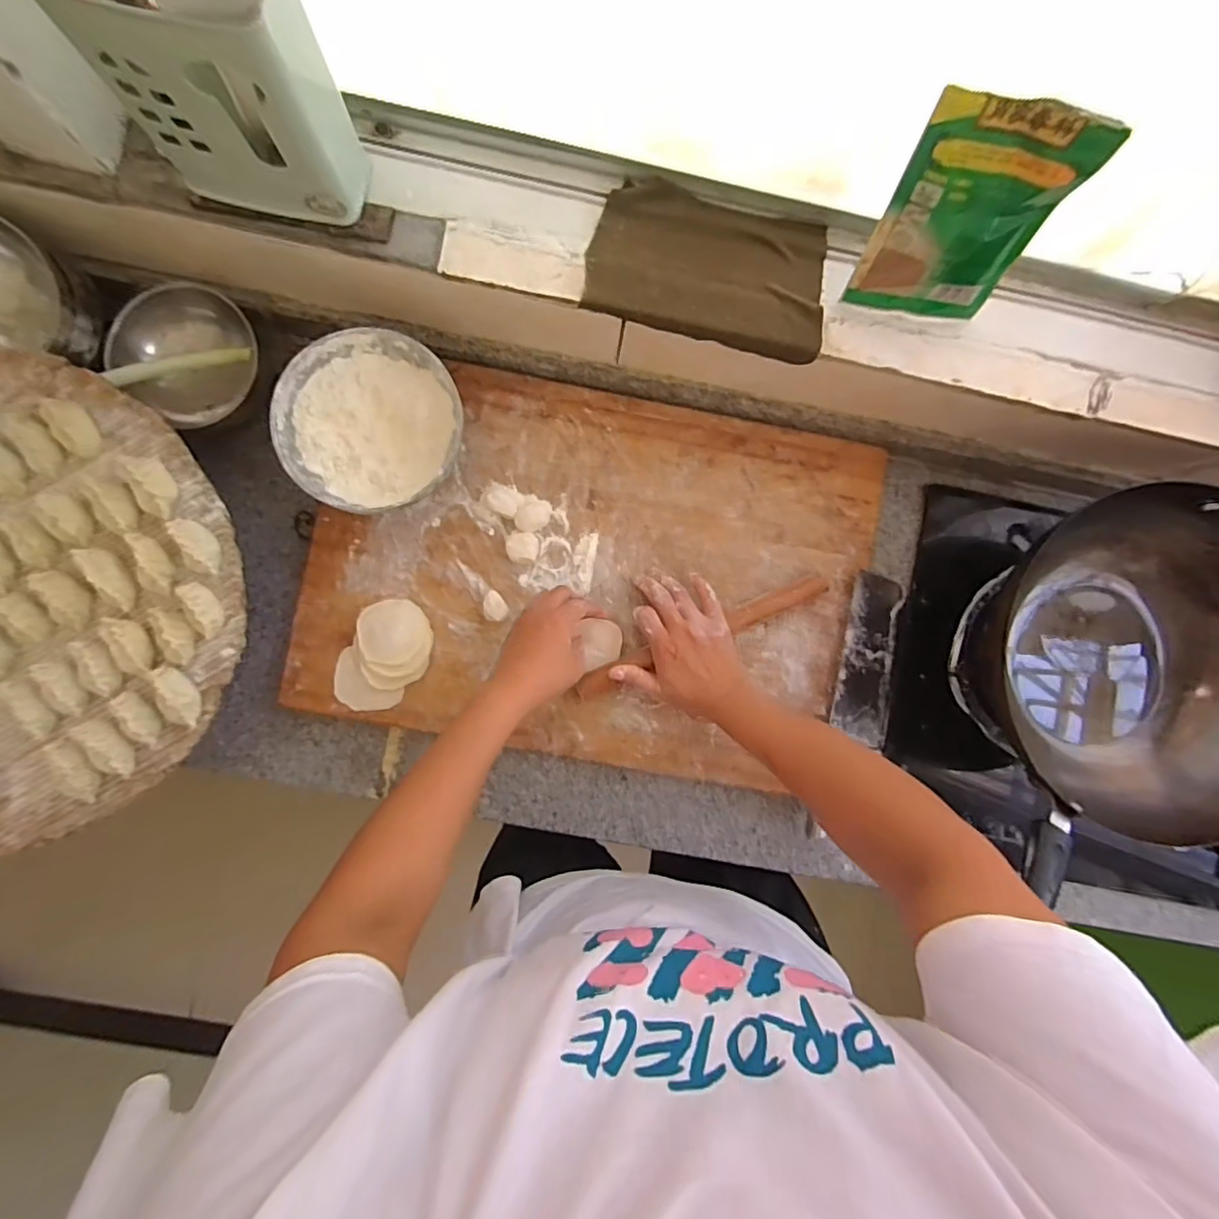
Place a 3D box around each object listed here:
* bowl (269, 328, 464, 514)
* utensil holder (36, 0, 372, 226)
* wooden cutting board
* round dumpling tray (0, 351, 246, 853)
[{"bbox_3d":[-0.230,-0.179,0.567,0.165,0.074,0.166,0,87,-3],"label":"bowl"},{"bbox_3d":[-0.259,-0.351,0.385,0.138,0.182,0.062,5,87,-2],"label":"utensil holder"},{"bbox_3d":[-0.020,-0.038,0.616,0.586,0.030,0.391,10,86,-2],"label":"wooden cutting board"},{"bbox_3d":[-0.528,-0.015,0.478,0.384,0.041,0.407,0,87,-3],"label":"round dumpling tray"}]

